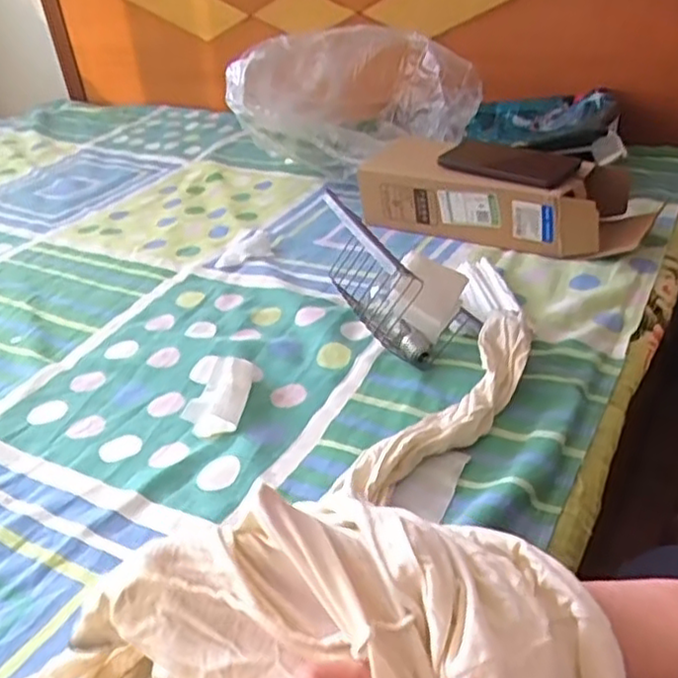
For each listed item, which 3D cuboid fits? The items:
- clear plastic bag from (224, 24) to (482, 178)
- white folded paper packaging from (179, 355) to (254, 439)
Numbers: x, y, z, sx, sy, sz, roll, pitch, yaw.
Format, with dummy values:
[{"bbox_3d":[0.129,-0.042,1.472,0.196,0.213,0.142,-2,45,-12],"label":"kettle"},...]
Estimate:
[{"bbox_3d":[0.016,-0.350,1.000,0.319,0.150,0.191,15,39,29],"label":"clear plastic bag"},{"bbox_3d":[-0.110,0.051,0.631,0.054,0.028,0.081,-4,33,5],"label":"white folded paper packaging"}]

